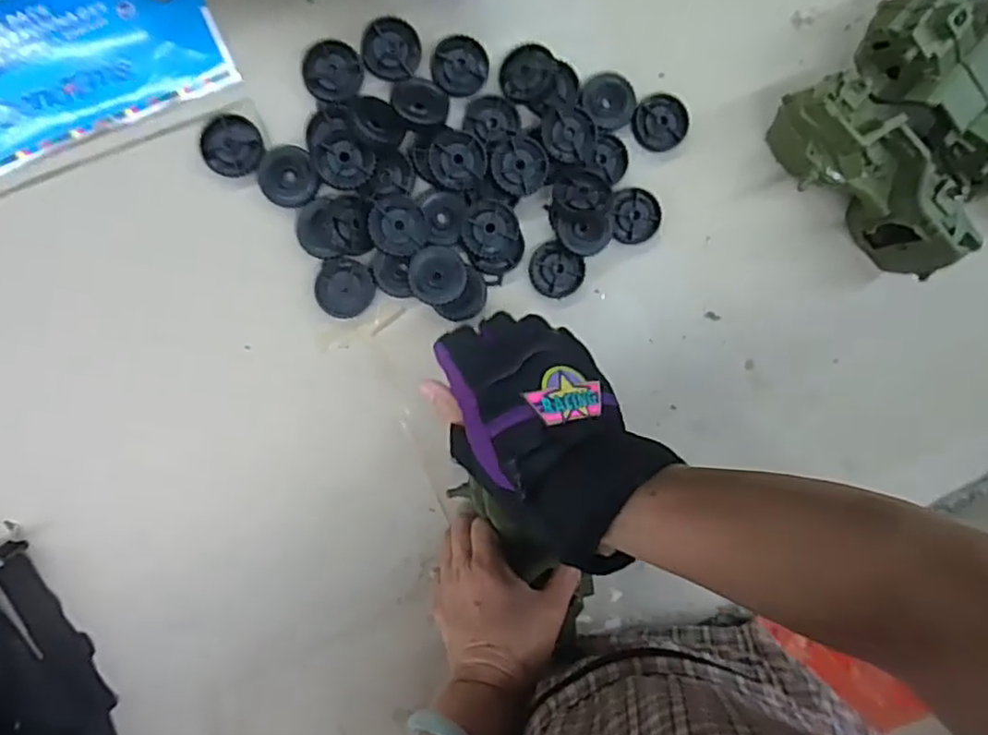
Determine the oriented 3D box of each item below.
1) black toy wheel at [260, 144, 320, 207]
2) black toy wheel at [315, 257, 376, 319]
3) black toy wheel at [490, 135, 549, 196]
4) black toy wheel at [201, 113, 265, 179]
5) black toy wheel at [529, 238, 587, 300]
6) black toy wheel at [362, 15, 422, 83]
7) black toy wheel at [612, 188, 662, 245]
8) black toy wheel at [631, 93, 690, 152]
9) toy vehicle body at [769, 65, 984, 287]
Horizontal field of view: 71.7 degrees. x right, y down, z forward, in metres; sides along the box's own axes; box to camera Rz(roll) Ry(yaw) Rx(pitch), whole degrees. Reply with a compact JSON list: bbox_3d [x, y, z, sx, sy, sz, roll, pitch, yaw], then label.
[{"bbox_3d":[-0.151,-0.141,0.502,0.041,0.007,0.045,0,92,-8],"label":"black toy wheel"},{"bbox_3d":[-0.111,-0.059,0.513,0.042,0.005,0.043,0,92,-8],"label":"black toy wheel"},{"bbox_3d":[0.019,-0.152,0.518,0.042,0.019,0.040,0,92,-8],"label":"black toy wheel"},{"bbox_3d":[-0.189,-0.161,0.496,0.042,0.010,0.041,0,92,-8],"label":"black toy wheel"},{"bbox_3d":[0.048,-0.075,0.536,0.043,0.007,0.039,31,88,-8],"label":"black toy wheel"},{"bbox_3d":[-0.075,-0.235,0.505,0.042,0.005,0.045,0,92,-8],"label":"black toy wheel"},{"bbox_3d":[0.112,-0.121,0.542,0.042,0.011,0.043,0,92,-8],"label":"black toy wheel"},{"bbox_3d":[0.132,-0.194,0.542,0.046,0.007,0.043,0,92,-8],"label":"black toy wheel"},{"bbox_3d":[0.295,-0.146,0.536,0.184,0.074,0.074,41,86,-7],"label":"toy vehicle body"}]

